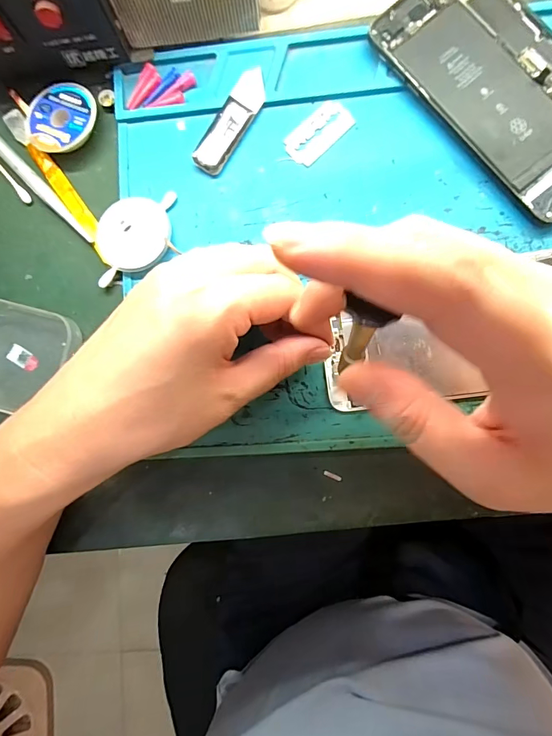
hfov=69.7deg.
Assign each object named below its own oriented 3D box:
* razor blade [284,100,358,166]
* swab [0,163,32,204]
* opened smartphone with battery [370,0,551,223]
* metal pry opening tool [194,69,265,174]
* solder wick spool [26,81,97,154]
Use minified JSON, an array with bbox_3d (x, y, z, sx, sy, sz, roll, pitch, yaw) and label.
[{"bbox_3d":[0.025,-0.140,0.235,0.042,0.004,0.022,-44,85,1],"label":"razor blade"},{"bbox_3d":[-0.176,-0.129,0.249,0.006,0.004,0.067,-42,85,2],"label":"swab"},{"bbox_3d":[0.129,-0.159,0.225,0.075,0.007,0.154,-39,85,2],"label":"opened smartphone with battery"},{"bbox_3d":[-0.026,-0.147,0.236,0.018,0.006,0.066,32,90,5],"label":"metal pry opening tool"},{"bbox_3d":[-0.130,-0.151,0.243,0.041,0.010,0.044,0,87,4],"label":"solder wick spool"}]

